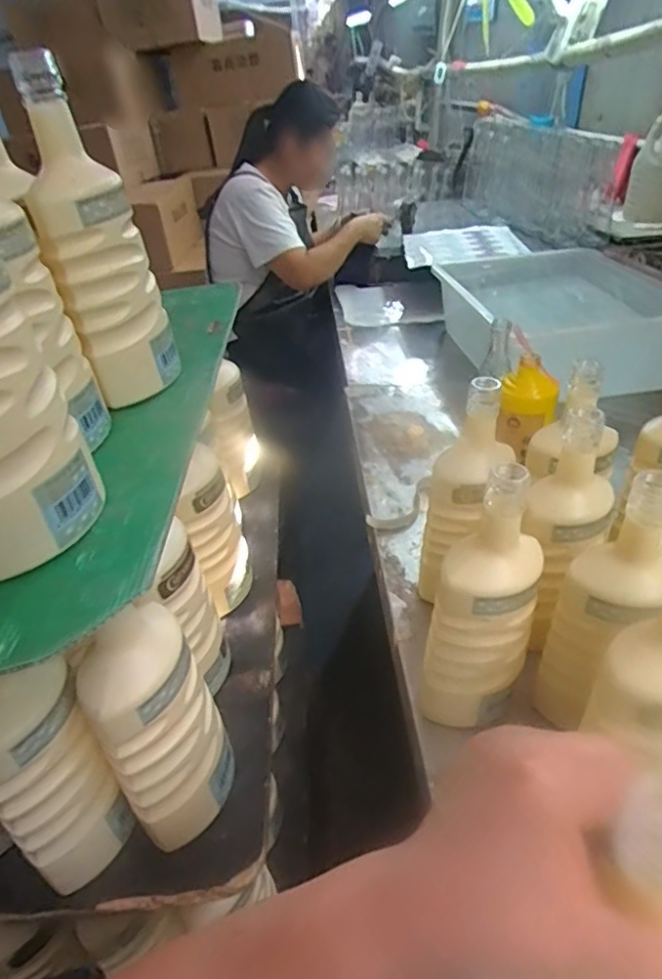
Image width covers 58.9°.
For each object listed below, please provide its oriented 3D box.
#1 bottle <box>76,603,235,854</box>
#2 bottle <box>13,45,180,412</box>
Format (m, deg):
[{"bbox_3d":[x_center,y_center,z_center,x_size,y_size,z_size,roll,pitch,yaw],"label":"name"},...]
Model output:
[{"bbox_3d":[-0.124,0.170,0.433,0.074,0.176,0.080,-23,39,-20],"label":"bottle"},{"bbox_3d":[-0.191,-0.199,0.477,0.076,0.244,0.102,-17,37,-12],"label":"bottle"}]

